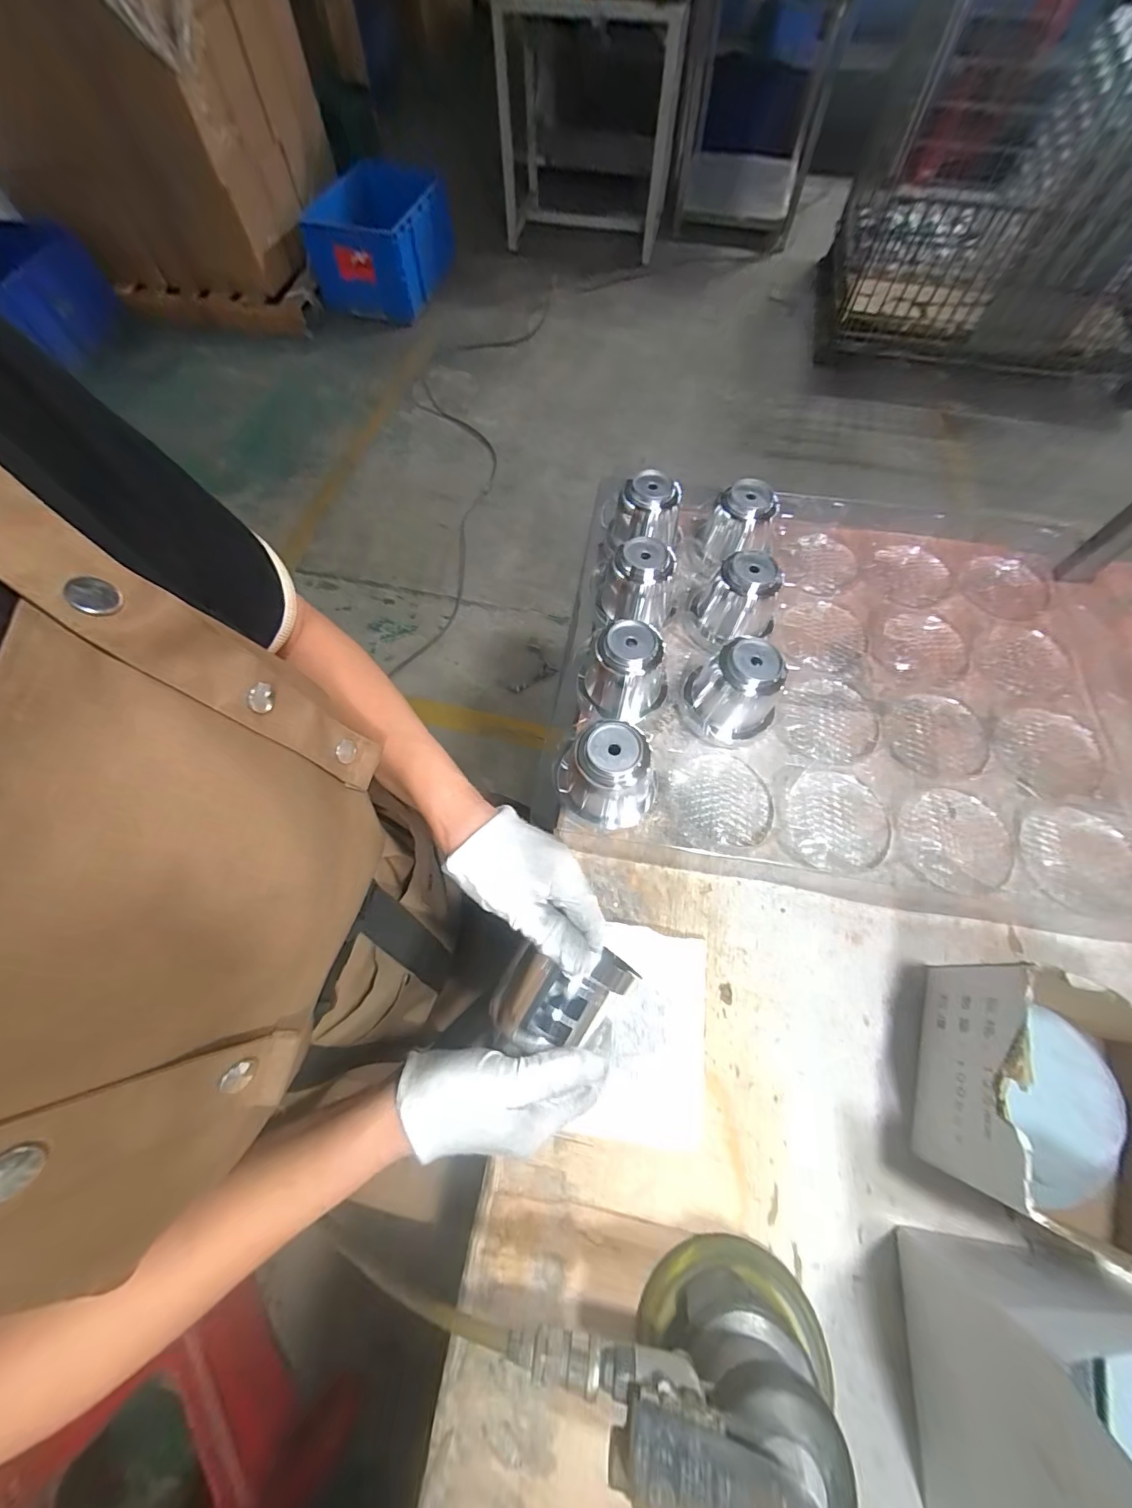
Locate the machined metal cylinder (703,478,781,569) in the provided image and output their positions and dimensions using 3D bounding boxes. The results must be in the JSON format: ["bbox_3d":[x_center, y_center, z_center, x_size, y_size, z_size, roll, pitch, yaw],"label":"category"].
[{"bbox_3d":[0.190,-0.257,0.533,0.064,0.078,0.065,-15,67,-7],"label":"machined metal cylinder"}]

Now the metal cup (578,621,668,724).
[{"bbox_3d":[0.056,-0.078,0.451,0.083,0.080,0.071,20,68,8],"label":"metal cup"}]

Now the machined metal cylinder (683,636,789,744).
[{"bbox_3d":[0.155,-0.057,0.442,0.083,0.082,0.066,29,69,11],"label":"machined metal cylinder"}]

